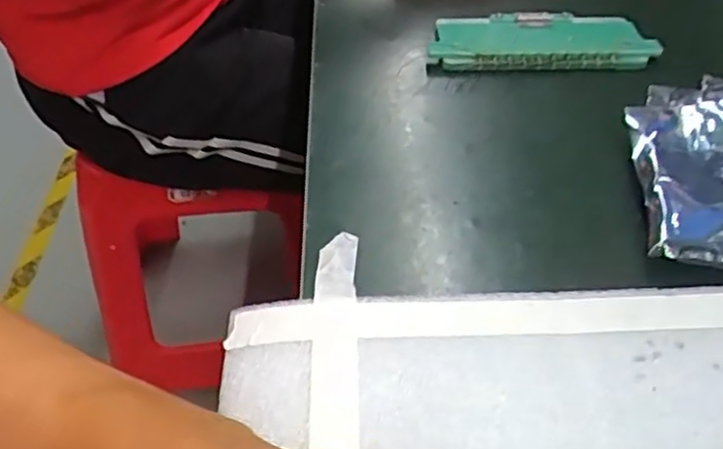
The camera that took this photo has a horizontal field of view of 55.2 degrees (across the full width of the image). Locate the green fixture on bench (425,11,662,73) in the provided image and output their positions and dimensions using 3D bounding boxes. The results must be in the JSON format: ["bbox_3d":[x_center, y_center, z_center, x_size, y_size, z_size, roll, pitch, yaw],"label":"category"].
[{"bbox_3d":[0.126,-0.135,0.499,0.155,0.014,0.064,-1,45,-2],"label":"green fixture on bench"}]

